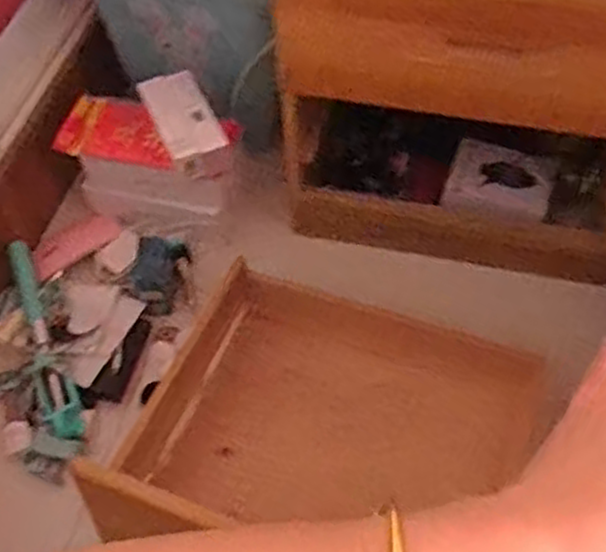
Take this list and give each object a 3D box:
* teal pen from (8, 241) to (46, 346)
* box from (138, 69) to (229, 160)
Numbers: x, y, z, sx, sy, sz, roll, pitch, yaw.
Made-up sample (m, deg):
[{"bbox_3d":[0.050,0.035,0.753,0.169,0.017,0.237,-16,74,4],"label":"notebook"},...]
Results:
[{"bbox_3d":[-0.322,0.018,0.907,0.022,0.024,0.134,-20,58,-9],"label":"teal pen"},{"bbox_3d":[-0.137,-0.183,0.887,0.064,0.020,0.115,-29,73,5],"label":"box"}]

